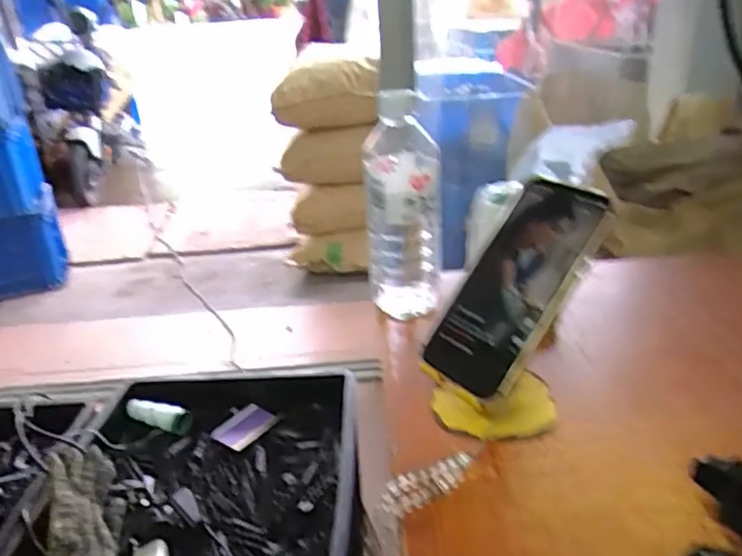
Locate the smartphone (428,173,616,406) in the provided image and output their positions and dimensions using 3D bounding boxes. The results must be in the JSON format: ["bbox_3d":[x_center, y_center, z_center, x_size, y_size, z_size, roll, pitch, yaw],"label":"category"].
[{"bbox_3d":[0.105,0.004,0.430,0.074,0.013,0.165,28,84,48],"label":"smartphone"}]

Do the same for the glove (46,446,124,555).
[{"bbox_3d":[-0.372,0.294,0.775,0.076,0.079,0.205,-13,27,-17],"label":"glove"}]

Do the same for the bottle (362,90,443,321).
[{"bbox_3d":[0.032,-0.061,0.572,0.071,0.205,0.066,-4,25,1],"label":"bottle"}]

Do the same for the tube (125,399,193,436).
[{"bbox_3d":[-0.349,0.231,0.984,0.118,0.038,0.030,6,27,21],"label":"tube"}]

